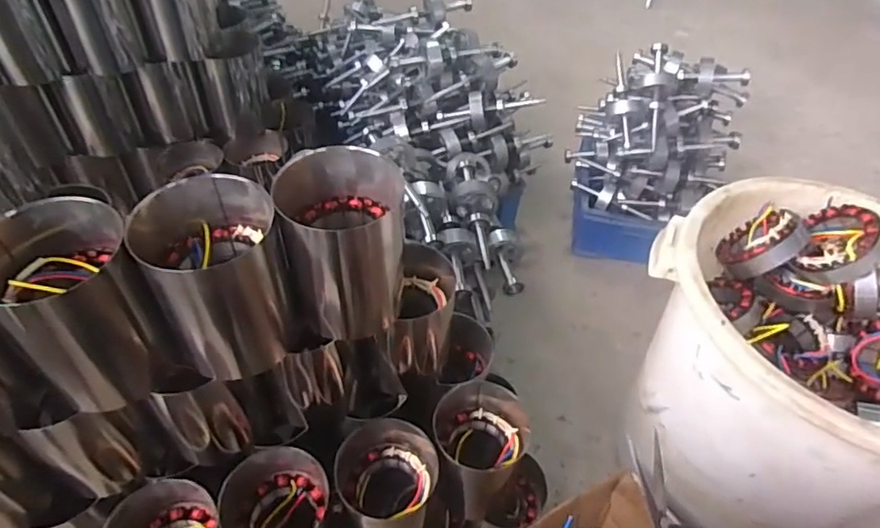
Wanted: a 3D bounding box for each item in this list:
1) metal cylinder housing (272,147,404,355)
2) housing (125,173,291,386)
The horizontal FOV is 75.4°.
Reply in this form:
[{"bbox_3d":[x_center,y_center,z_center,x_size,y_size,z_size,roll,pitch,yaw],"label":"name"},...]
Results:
[{"bbox_3d":[-0.102,-0.014,0.598,0.119,0.185,0.108,-9,48,-11],"label":"metal cylinder housing"},{"bbox_3d":[-0.211,0.017,0.558,0.120,0.168,0.121,6,47,3],"label":"housing"}]

